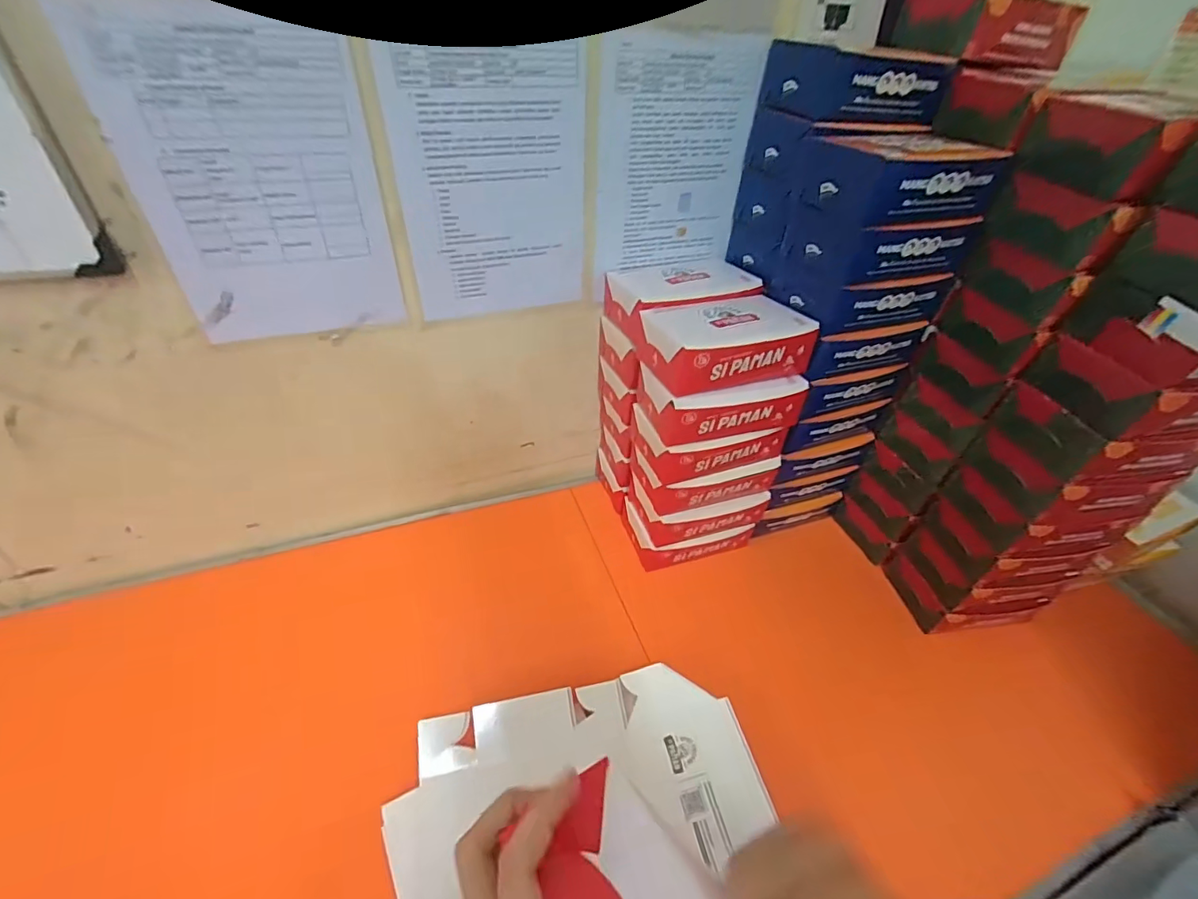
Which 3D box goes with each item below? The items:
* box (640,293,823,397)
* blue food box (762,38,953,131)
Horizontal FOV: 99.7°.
[{"bbox_3d":[0.149,-0.131,0.595,0.175,0.063,0.111,-11,44,-17],"label":"box"},{"bbox_3d":[0.293,-0.417,0.577,0.168,0.058,0.133,-17,46,-23],"label":"blue food box"}]

